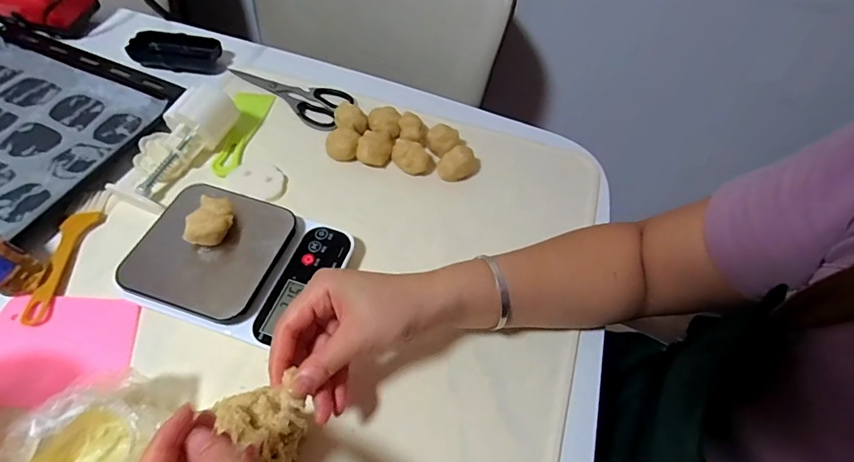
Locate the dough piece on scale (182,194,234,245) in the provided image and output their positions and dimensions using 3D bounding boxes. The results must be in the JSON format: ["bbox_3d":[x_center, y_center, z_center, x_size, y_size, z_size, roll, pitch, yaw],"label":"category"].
[{"bbox_3d":[-0.194,-0.009,0.410,0.036,0.029,0.045,1,56,-5],"label":"dough piece on scale"}]

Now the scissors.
[{"bbox_3d":[-0.183,-0.173,0.579,0.167,0.011,0.067,19,56,7],"label":"scissors"}]

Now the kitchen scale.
[{"bbox_3d":[-0.171,0.031,0.419,0.172,0.037,0.127,15,56,5],"label":"kitchen scale"}]

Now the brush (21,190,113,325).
[{"bbox_3d":[-0.343,0.019,0.429,0.031,0.008,0.143,5,56,-2],"label":"brush"}]

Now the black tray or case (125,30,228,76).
[{"bbox_3d":[-0.328,-0.236,0.599,0.109,0.025,0.055,5,56,-2],"label":"black tray or case"}]

